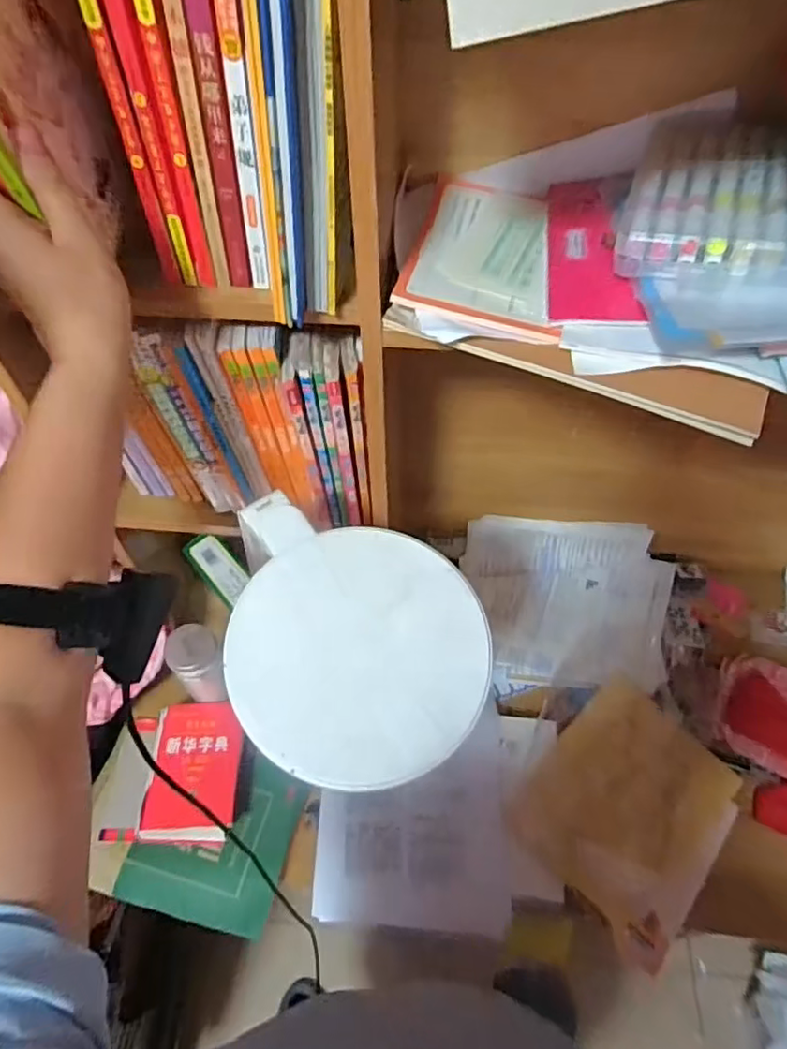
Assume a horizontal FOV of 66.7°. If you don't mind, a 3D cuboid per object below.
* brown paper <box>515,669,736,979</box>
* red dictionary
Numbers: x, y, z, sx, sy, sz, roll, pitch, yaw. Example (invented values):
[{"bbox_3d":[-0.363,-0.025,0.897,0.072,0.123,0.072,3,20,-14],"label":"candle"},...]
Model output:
[{"bbox_3d":[0.274,0.319,0.677,0.208,0.042,0.238,45,57,13],"label":"brown paper"},{"bbox_3d":[-0.232,0.290,0.705,0.103,0.048,0.146,0,52,3],"label":"red dictionary"}]

